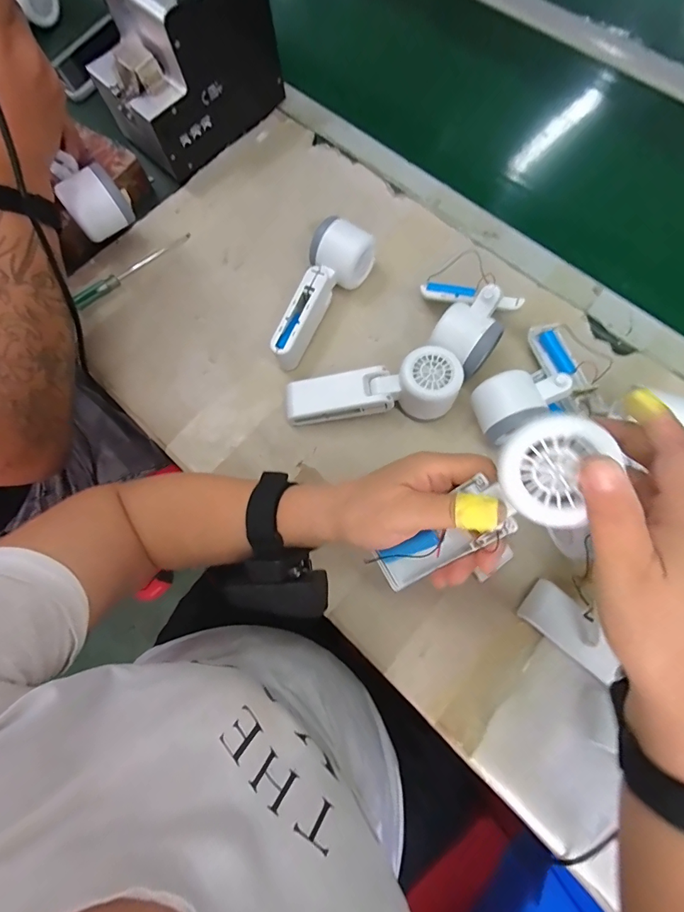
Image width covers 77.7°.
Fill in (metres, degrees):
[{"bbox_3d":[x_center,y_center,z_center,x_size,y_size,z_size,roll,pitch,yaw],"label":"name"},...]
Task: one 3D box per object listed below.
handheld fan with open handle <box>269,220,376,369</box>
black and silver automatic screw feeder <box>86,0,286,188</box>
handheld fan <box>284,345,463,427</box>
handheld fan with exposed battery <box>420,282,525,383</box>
[{"bbox_3d":[-0.027,-0.167,0.441,0.055,0.055,0.161,29,79,12],"label":"handheld fan with open handle"},{"bbox_3d":[-0.179,-0.449,0.483,0.119,0.150,0.184,43,82,14],"label":"black and silver automatic screw feeder"},{"bbox_3d":[0.029,-0.059,0.415,0.167,0.046,0.058,-10,74,2],"label":"handheld fan"},{"bbox_3d":[0.116,-0.137,0.423,0.092,0.072,0.095,30,76,11],"label":"handheld fan with exposed battery"}]

